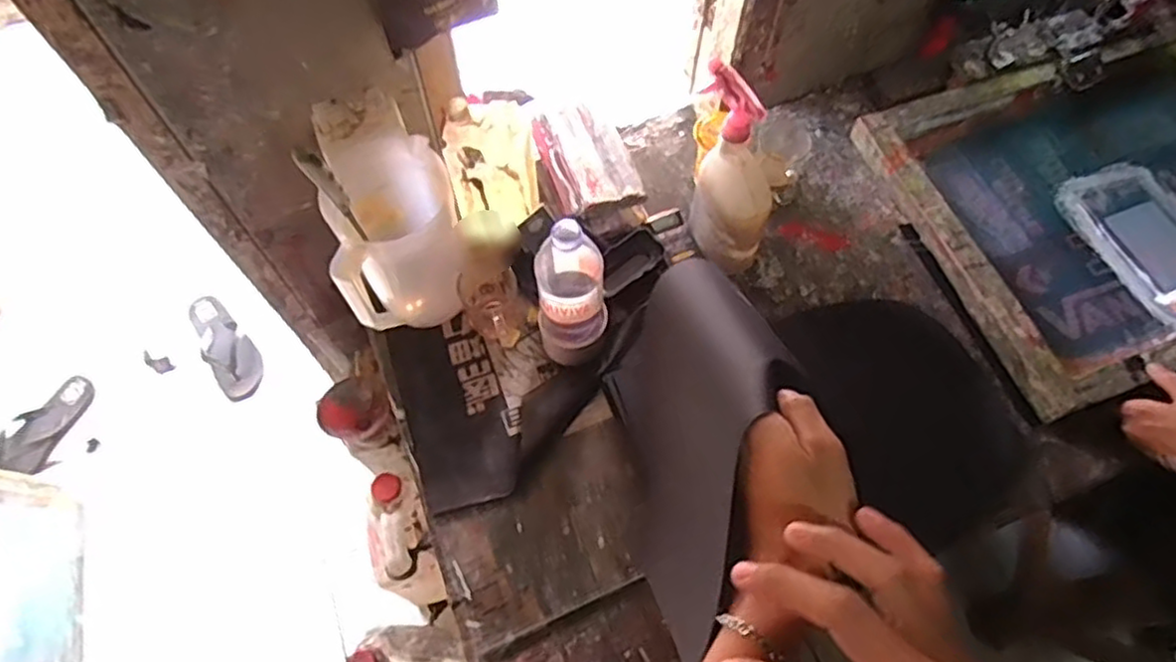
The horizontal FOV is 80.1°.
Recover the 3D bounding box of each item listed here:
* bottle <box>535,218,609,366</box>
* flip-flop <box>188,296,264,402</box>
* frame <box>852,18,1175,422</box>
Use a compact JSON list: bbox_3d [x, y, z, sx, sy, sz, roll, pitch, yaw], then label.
[{"bbox_3d":[-0.017,-0.046,0.773,0.076,0.208,0.082,-3,63,-1],"label":"bottle"},{"bbox_3d":[-0.788,0.030,1.524,0.106,0.028,0.251,-31,79,-14],"label":"flip-flop"},{"bbox_3d":[0.738,-0.190,0.953,0.589,0.057,0.461,-20,65,-9],"label":"frame"}]

